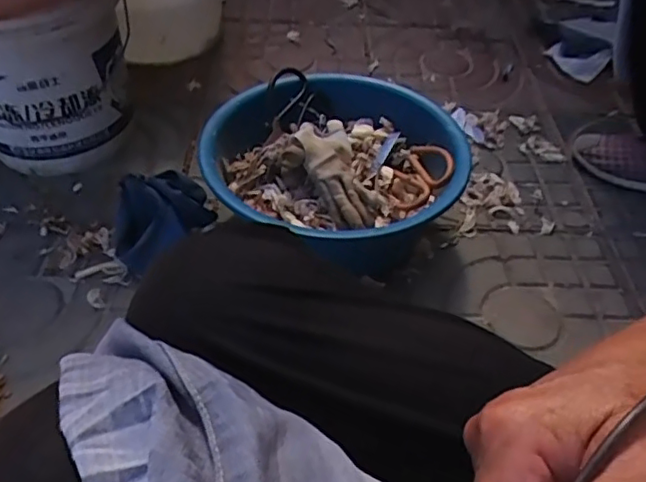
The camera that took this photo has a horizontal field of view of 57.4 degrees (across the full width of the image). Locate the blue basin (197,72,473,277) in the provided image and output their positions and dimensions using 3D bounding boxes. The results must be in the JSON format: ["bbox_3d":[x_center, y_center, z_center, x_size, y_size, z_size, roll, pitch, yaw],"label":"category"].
[{"bbox_3d":[0.015,-0.094,0.791,0.310,0.111,0.314,2,47,-2],"label":"blue basin"}]

